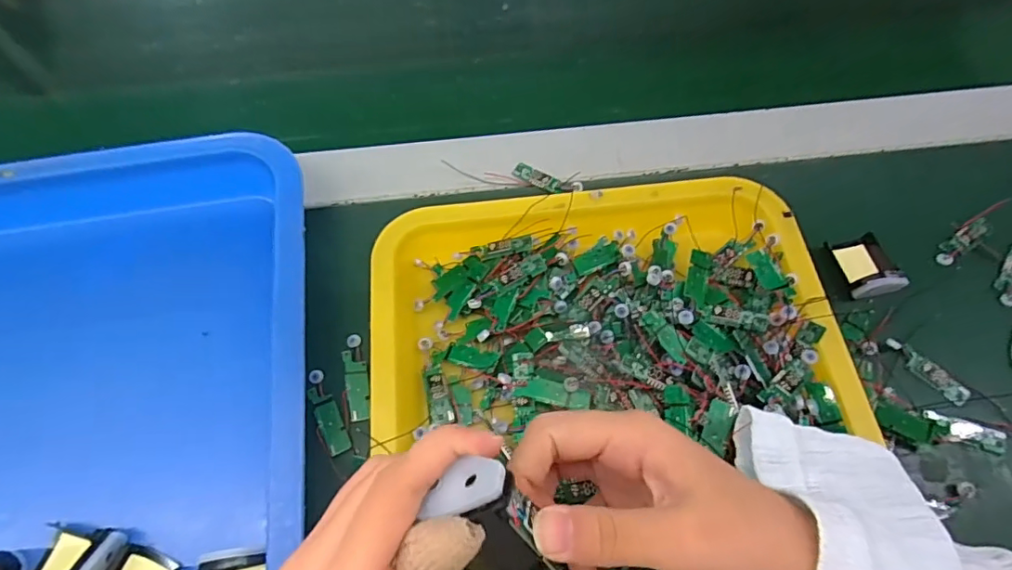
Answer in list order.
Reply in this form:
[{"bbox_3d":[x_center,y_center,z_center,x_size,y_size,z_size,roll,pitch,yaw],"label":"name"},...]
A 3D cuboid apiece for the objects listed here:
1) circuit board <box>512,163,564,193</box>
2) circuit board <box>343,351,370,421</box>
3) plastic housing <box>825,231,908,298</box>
[{"bbox_3d":[0.023,-0.076,0.373,0.038,0.005,0.012,33,70,15],"label":"circuit board"},{"bbox_3d":[-0.089,0.061,0.317,0.014,0.004,0.041,-4,70,-28],"label":"circuit board"},{"bbox_3d":[0.234,-0.013,0.342,0.035,0.014,0.044,-12,66,-5],"label":"plastic housing"}]

